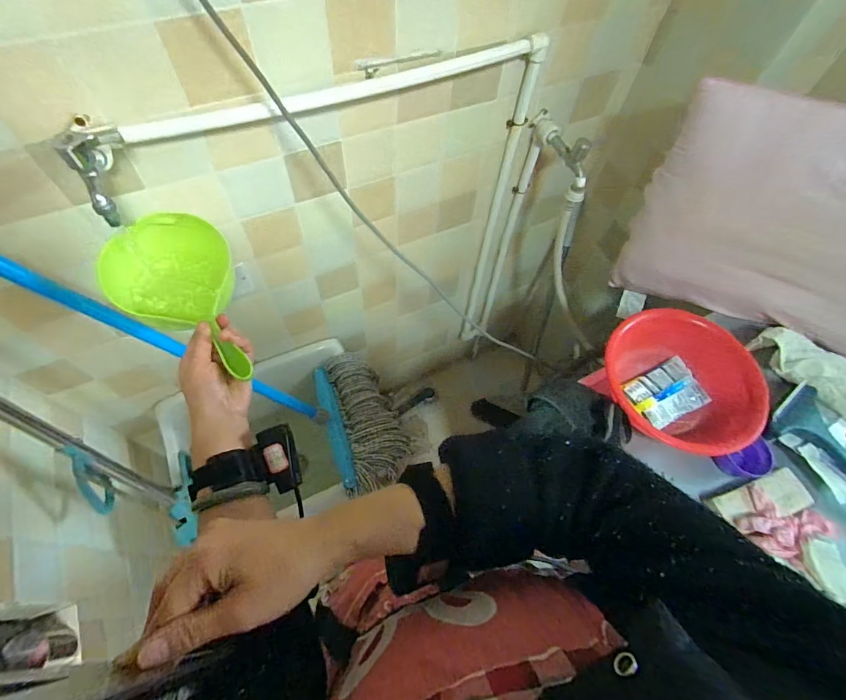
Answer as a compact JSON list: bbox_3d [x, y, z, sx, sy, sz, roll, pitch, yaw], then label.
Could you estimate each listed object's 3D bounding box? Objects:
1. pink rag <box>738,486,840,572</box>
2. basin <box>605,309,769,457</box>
[{"bbox_3d":[0.538,0.267,0.629,0.126,0.029,0.097,22,63,8],"label":"pink rag"},{"bbox_3d":[0.433,0.051,0.730,0.239,0.121,0.256,1,62,-3],"label":"basin"}]

